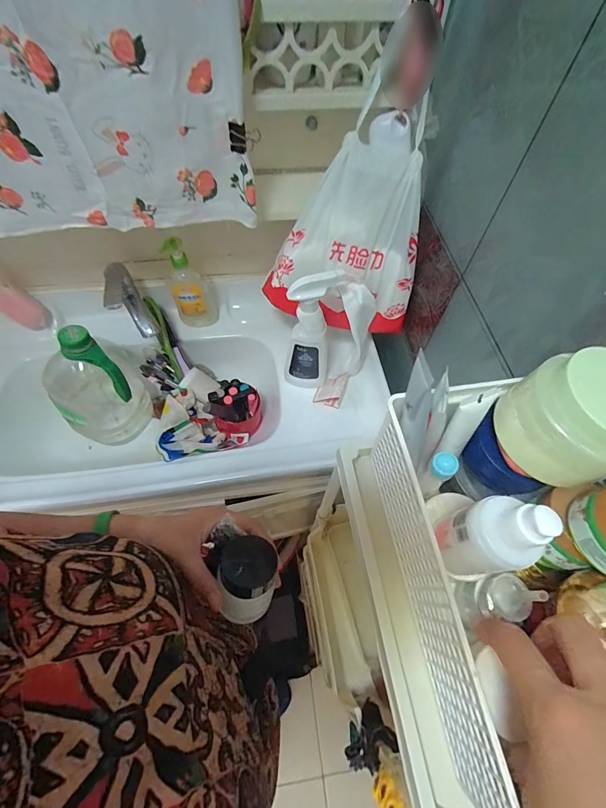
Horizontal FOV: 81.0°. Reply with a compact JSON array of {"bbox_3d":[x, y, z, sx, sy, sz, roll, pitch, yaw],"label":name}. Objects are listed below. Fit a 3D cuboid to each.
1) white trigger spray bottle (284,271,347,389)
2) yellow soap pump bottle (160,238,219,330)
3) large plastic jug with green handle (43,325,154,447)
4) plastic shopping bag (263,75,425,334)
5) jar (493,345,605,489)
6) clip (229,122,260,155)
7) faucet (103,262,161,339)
[{"bbox_3d":[0.014,-0.130,0.652,0.094,0.277,0.073,5,62,3],"label":"white trigger spray bottle"},{"bbox_3d":[-0.242,-0.251,0.755,0.087,0.208,0.054,-22,64,-11],"label":"yellow soap pump bottle"},{"bbox_3d":[-0.418,-0.024,0.710,0.163,0.256,0.128,-28,66,-14],"label":"large plastic jug with green handle"},{"bbox_3d":[0.059,-0.259,0.581,0.249,0.280,0.146,-8,62,-4],"label":"plastic shopping bag"},{"bbox_3d":[0.186,0.012,0.243,0.074,0.064,0.074,0,62,0],"label":"jar"},{"bbox_3d":[-0.076,-0.352,0.466,0.042,0.038,0.017,-24,65,-12],"label":"clip"},{"bbox_3d":[-0.346,-0.195,0.697,0.067,0.104,0.133,-31,66,-15],"label":"faucet"}]

